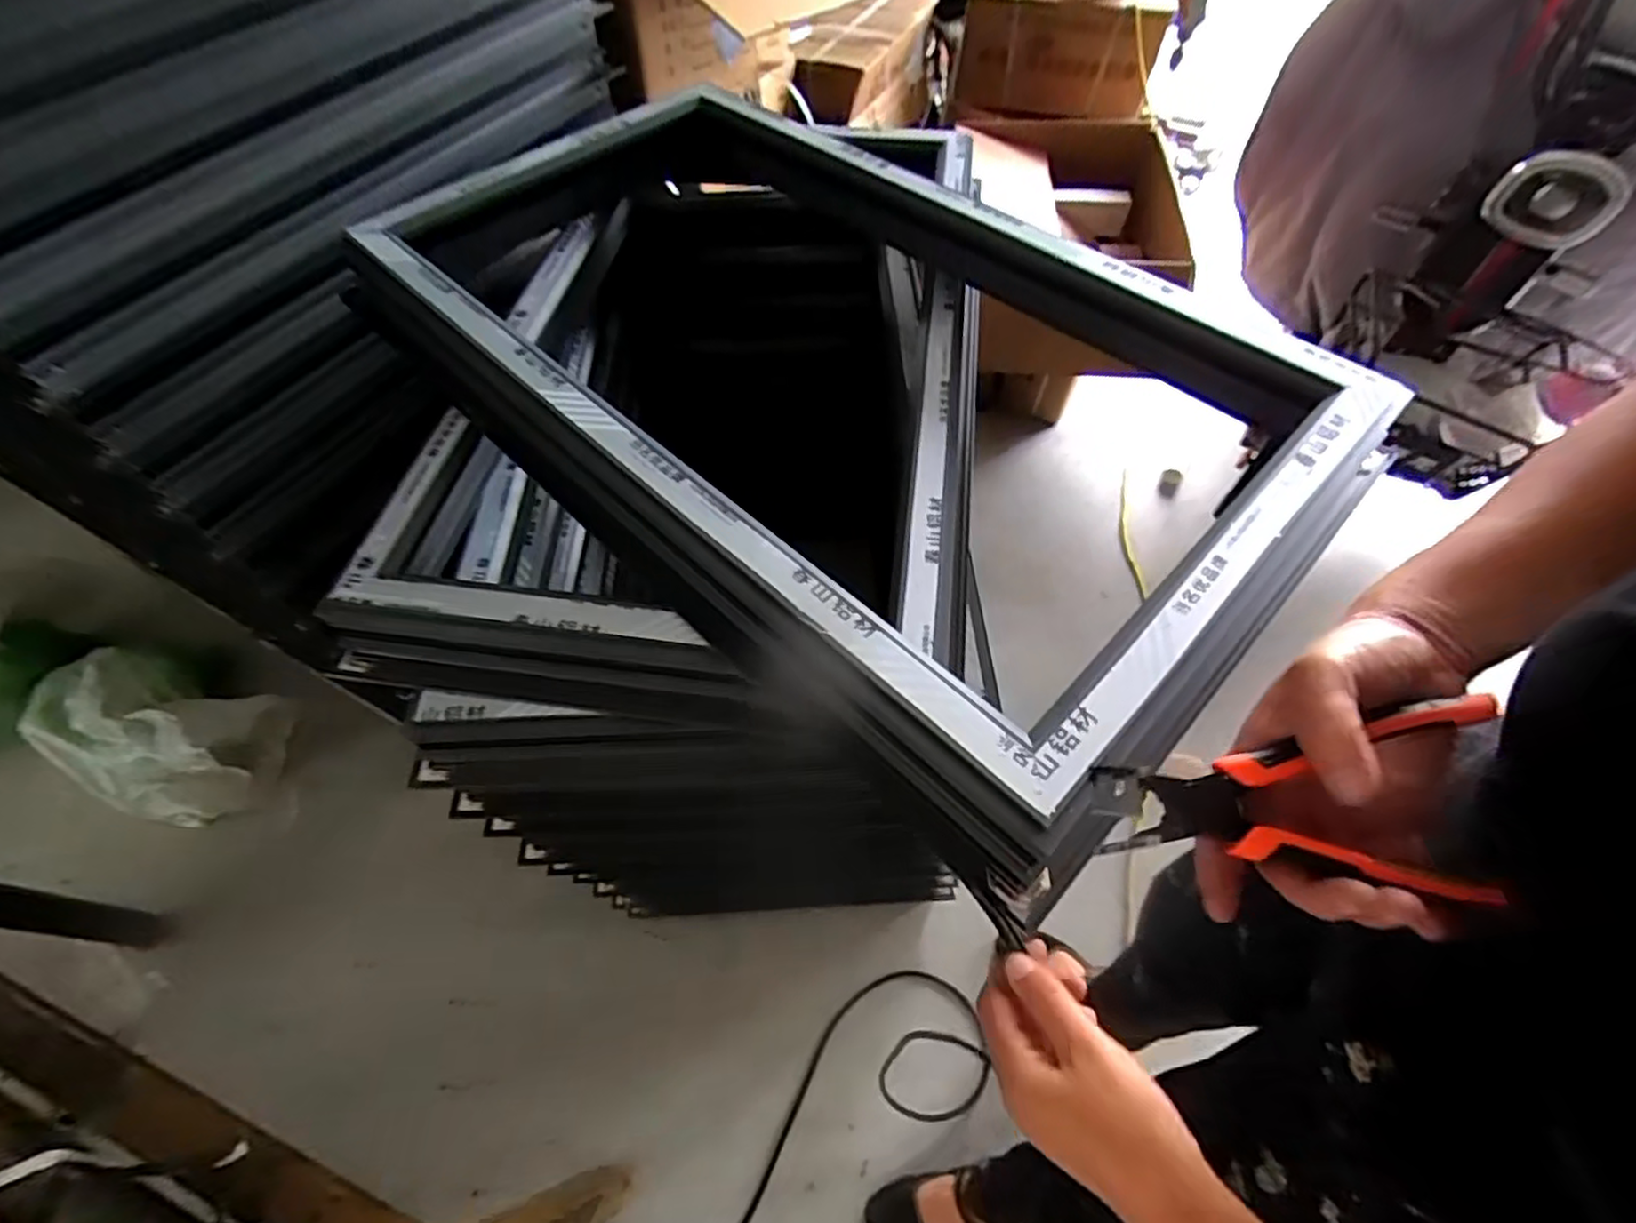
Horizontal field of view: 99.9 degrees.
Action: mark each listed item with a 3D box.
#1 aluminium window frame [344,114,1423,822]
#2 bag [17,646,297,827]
[{"bbox_3d":[-0.009,-0.275,0.639,0.878,0.091,0.531,39,64,20],"label":"aluminium window frame"},{"bbox_3d":[-1.195,0.220,1.254,0.409,0.173,0.268,17,60,12],"label":"bag"}]

